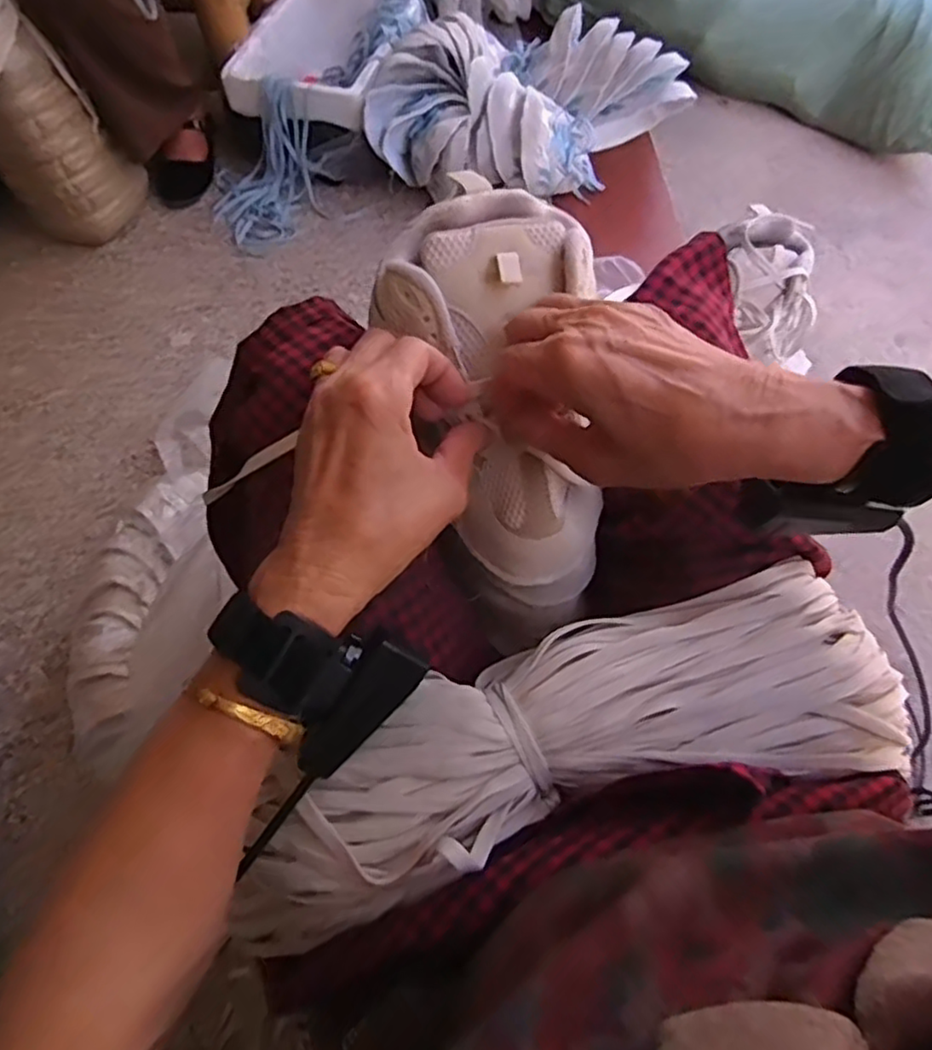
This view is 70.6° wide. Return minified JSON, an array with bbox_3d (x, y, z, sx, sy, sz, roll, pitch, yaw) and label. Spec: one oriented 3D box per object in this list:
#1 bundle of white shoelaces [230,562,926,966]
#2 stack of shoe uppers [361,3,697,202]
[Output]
[{"bbox_3d":[0.066,0.105,0.335,0.321,0.050,0.105,-14,63,-6],"label":"bundle of white shoelaces"},{"bbox_3d":[0.090,-0.733,1.151,0.514,0.179,0.311,-31,66,-13],"label":"stack of shoe uppers"}]

